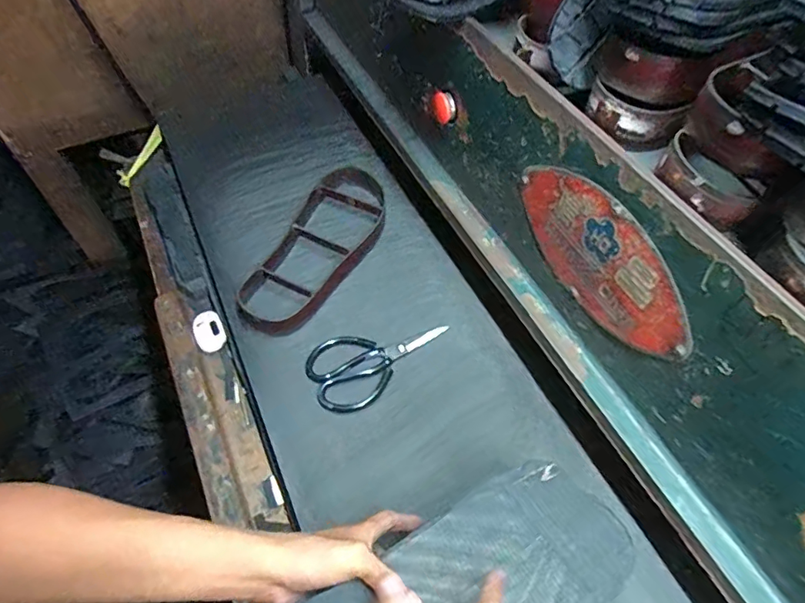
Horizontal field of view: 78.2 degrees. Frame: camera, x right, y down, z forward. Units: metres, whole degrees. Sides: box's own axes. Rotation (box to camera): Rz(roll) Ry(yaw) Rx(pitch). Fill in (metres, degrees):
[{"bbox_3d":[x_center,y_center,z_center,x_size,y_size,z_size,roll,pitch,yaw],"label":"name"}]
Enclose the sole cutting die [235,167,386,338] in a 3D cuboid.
[{"bbox_3d":[-0.115,-0.087,0.732,0.127,0.041,0.315,23,56,13],"label":"sole cutting die"}]

